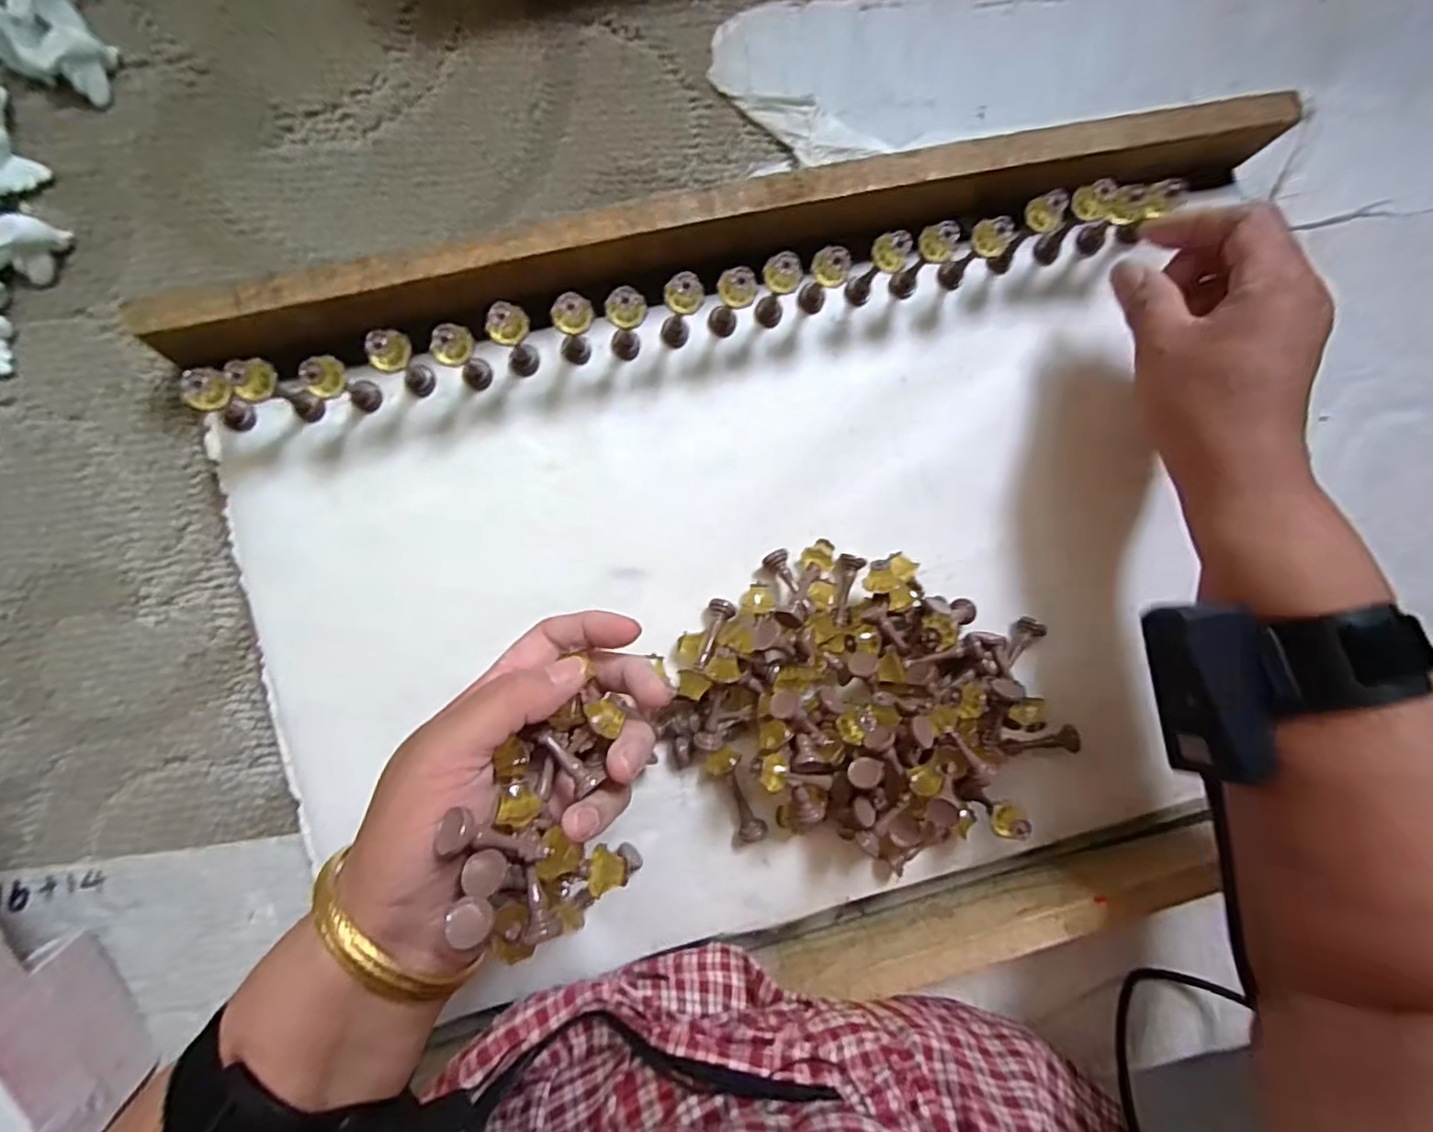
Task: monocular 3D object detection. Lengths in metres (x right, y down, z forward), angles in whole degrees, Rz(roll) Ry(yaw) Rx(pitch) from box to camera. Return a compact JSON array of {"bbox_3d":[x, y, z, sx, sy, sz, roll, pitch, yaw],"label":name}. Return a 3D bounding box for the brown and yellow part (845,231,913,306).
[{"bbox_3d":[0.083,-0.154,0.318,0.017,0.054,0.014,42,86,-8],"label":"brown and yellow part"}]

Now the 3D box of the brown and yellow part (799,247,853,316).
[{"bbox_3d":[0.055,-0.148,0.315,0.018,0.052,0.019,0,92,-9],"label":"brown and yellow part"}]

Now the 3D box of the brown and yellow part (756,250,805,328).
[{"bbox_3d":[0.031,-0.142,0.312,0.018,0.054,0.017,0,92,-9],"label":"brown and yellow part"}]

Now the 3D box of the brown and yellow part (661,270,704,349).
[{"bbox_3d":[-0.017,-0.128,0.308,0.018,0.054,0.016,12,90,-9],"label":"brown and yellow part"}]

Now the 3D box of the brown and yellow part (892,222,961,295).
[{"bbox_3d":[0.108,-0.160,0.319,0.013,0.056,0.016,-39,97,-6],"label":"brown and yellow part"}]

